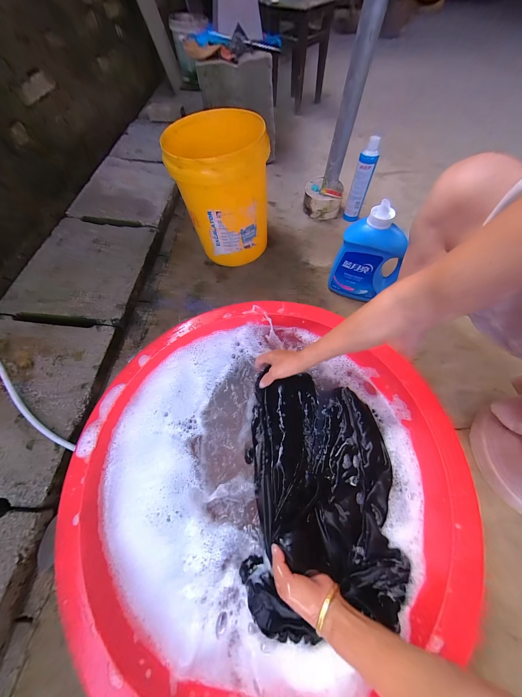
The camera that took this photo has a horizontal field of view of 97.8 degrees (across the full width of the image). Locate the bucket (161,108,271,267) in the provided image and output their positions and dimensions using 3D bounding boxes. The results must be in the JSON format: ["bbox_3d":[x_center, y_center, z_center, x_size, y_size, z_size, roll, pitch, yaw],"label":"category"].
[{"bbox_3d":[-0.135,-0.538,0.808,0.289,0.376,0.327,-8,63,-4],"label":"bucket"}]

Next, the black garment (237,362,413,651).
[{"bbox_3d":[0.115,0.247,0.436,0.267,0.050,0.403,2,62,-1],"label":"black garment"}]

